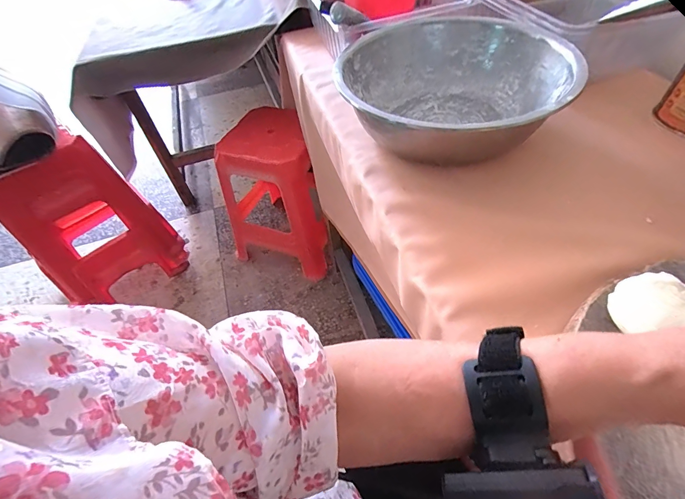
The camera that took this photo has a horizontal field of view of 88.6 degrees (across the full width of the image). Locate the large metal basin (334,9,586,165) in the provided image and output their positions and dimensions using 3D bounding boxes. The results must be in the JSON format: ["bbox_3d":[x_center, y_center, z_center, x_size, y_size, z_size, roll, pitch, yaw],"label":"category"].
[{"bbox_3d":[0.167,-0.258,0.567,0.318,0.111,0.318,-3,51,3],"label":"large metal basin"}]

